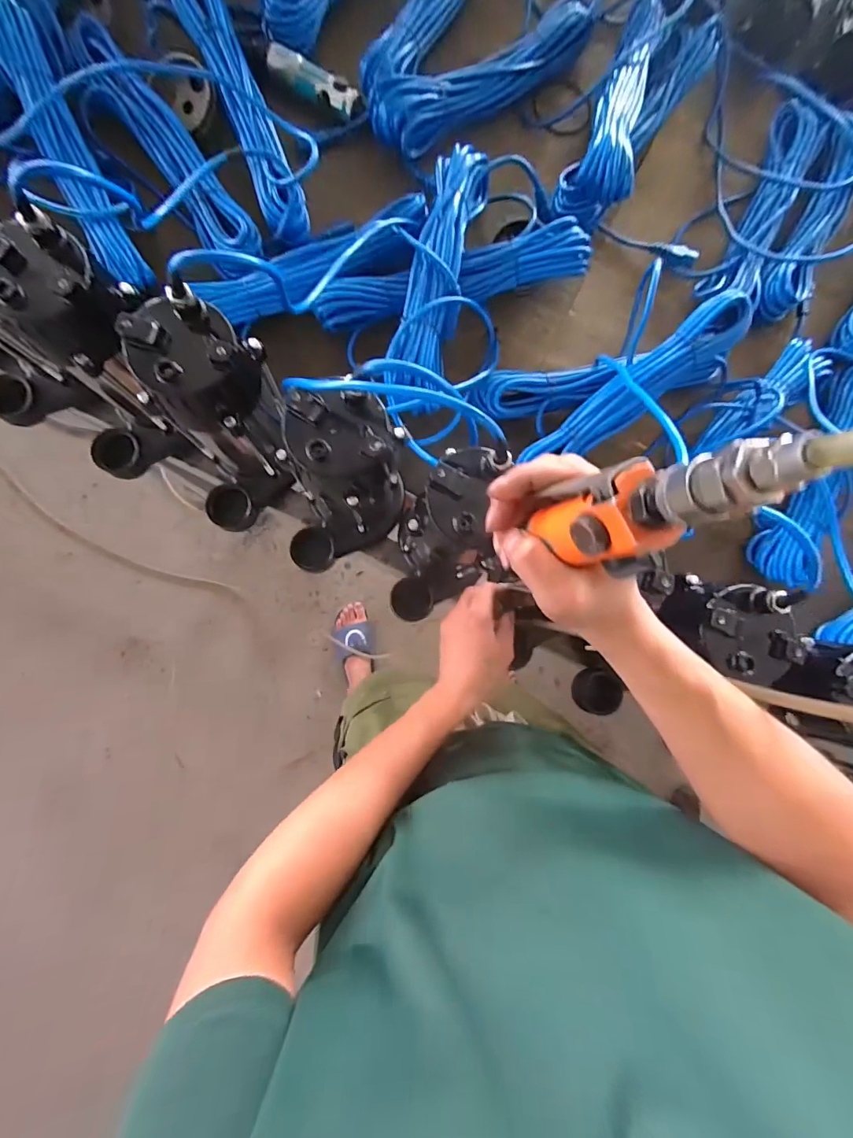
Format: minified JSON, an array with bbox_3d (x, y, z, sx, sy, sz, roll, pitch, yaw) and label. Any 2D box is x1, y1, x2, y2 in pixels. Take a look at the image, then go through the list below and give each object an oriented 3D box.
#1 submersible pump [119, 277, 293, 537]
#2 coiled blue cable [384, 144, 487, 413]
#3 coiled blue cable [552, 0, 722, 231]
[{"bbox_3d":[-0.208,-0.132,0.454,0.093,0.233,0.152,10,85,-4],"label":"submersible pump"},{"bbox_3d":[0.017,-0.373,0.565,0.091,0.059,0.321,9,85,-4],"label":"coiled blue cable"},{"bbox_3d":[0.287,-0.633,0.606,0.126,0.086,0.365,28,84,-2],"label":"coiled blue cable"}]

